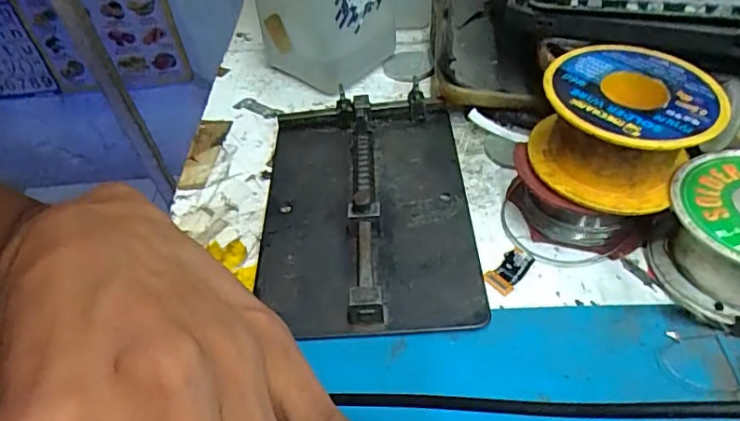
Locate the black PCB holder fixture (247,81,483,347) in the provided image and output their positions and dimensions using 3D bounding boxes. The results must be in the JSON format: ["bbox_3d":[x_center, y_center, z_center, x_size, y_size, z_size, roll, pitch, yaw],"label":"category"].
[{"bbox_3d":[-0.002,-0.005,0.212,0.078,0.014,0.117,-5,46,2],"label":"black PCB holder fixture"}]

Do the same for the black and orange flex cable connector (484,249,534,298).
[{"bbox_3d":[0.048,0.020,0.189,0.011,0.004,0.016,32,56,30],"label":"black and orange flex cable connector"}]

